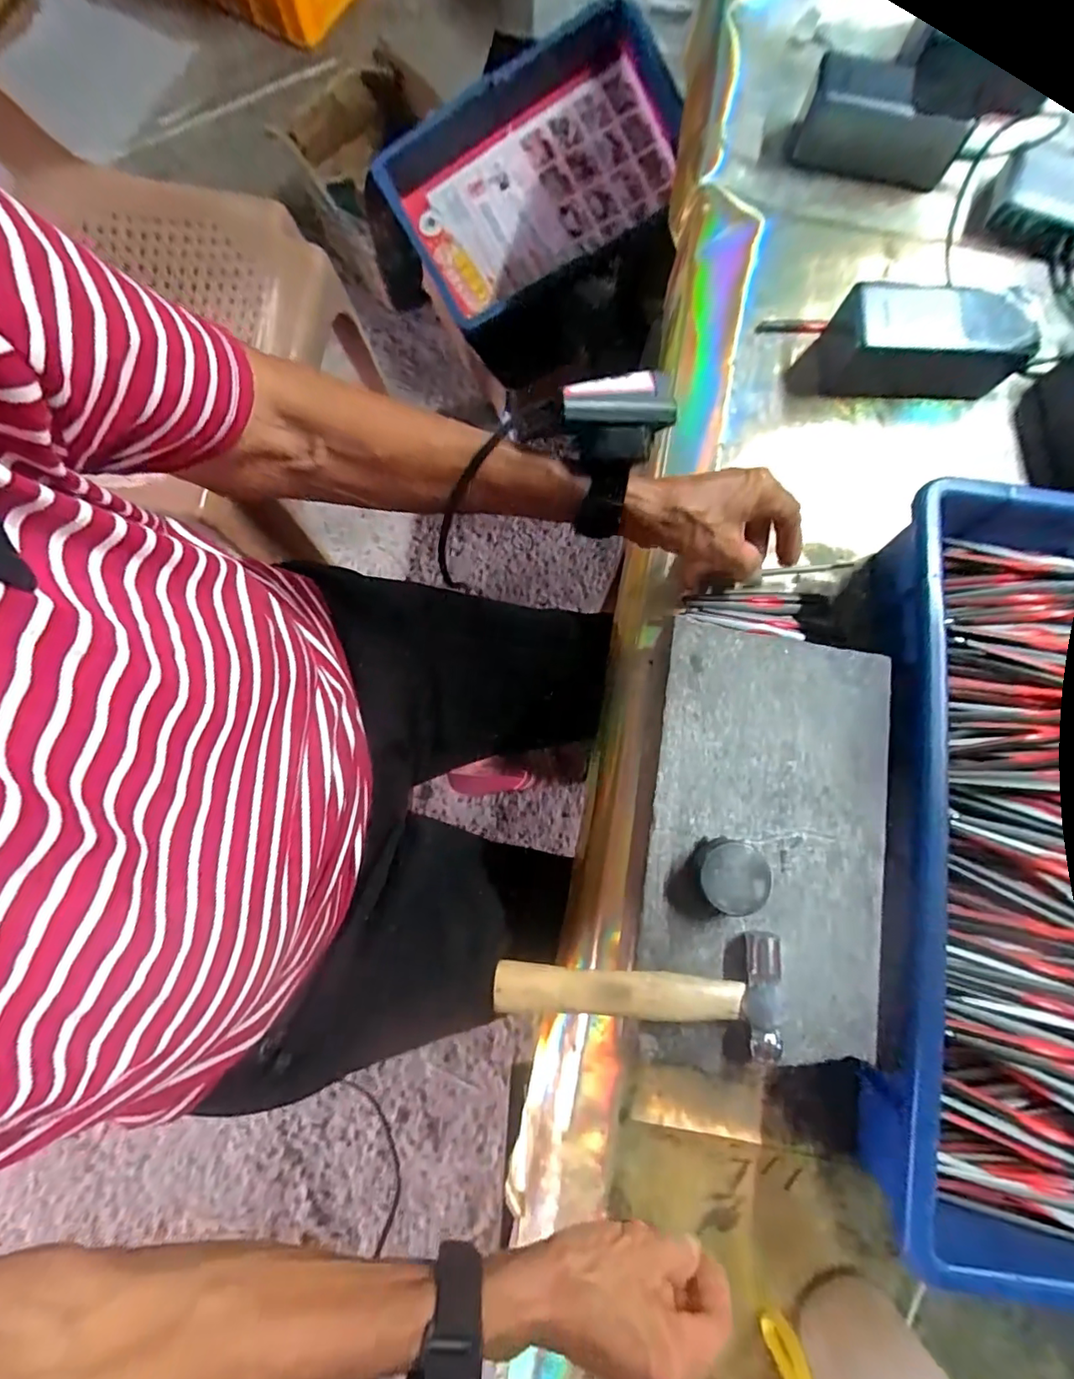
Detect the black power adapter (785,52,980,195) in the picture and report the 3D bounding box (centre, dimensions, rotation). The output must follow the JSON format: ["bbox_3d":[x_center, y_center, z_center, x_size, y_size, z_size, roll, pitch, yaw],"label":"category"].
[{"bbox_3d":[0.277,-0.445,0.441,0.125,0.063,0.032,14,79,2],"label":"black power adapter"}]

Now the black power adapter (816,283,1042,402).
[{"bbox_3d":[0.275,-0.250,0.395,0.129,0.051,0.057,4,79,0],"label":"black power adapter"}]

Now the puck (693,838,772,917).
[{"bbox_3d":[0.104,0.101,0.301,0.037,0.021,0.037,0,79,-1],"label":"puck"}]

